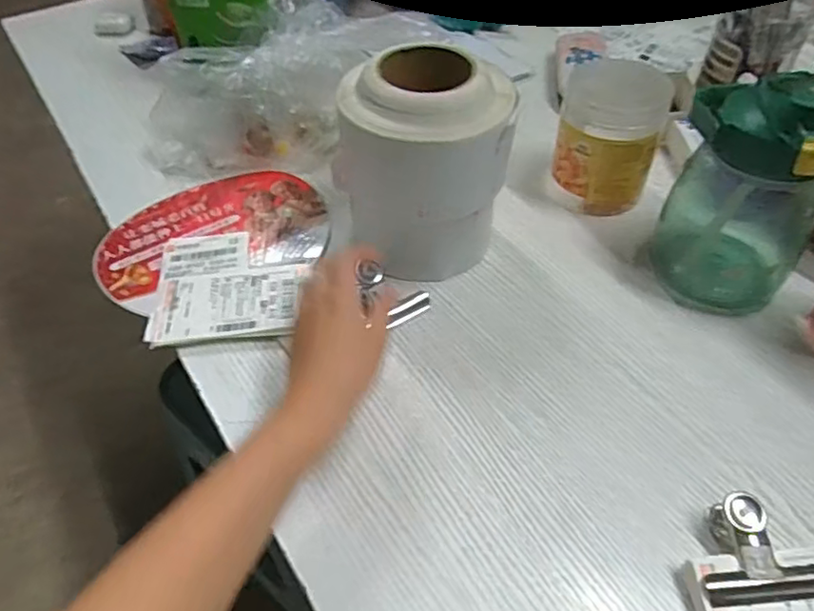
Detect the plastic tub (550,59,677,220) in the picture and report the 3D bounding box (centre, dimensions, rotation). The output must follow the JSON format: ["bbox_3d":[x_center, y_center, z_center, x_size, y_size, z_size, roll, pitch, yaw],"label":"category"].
[{"bbox_3d":[0.195,-0.162,0.602,0.094,0.129,0.077,16,52,15],"label":"plastic tub"}]

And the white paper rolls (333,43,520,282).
[{"bbox_3d":[0.018,-0.121,0.549,0.133,0.169,0.115,-25,53,-18],"label":"white paper rolls"}]

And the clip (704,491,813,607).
[{"bbox_3d":[0.223,0.151,0.397,0.082,0.038,0.072,-3,50,-1],"label":"clip"}]

